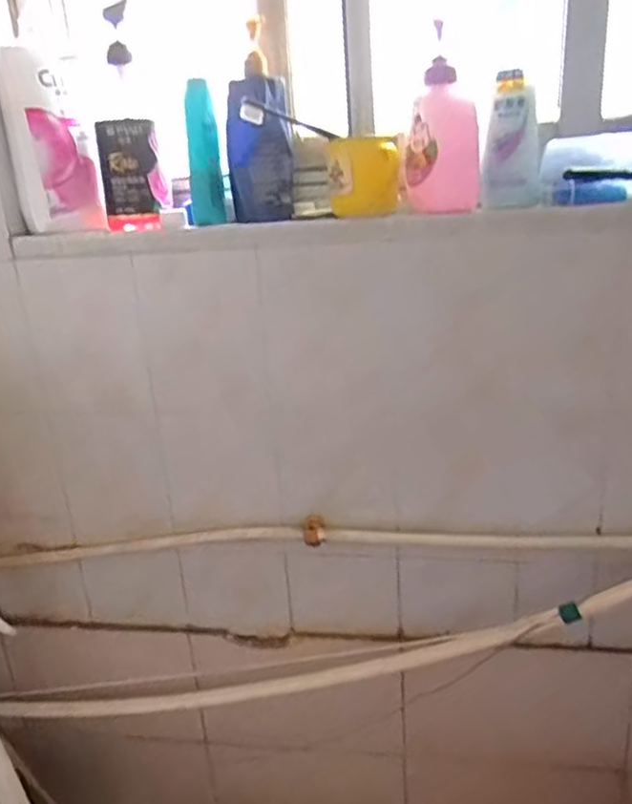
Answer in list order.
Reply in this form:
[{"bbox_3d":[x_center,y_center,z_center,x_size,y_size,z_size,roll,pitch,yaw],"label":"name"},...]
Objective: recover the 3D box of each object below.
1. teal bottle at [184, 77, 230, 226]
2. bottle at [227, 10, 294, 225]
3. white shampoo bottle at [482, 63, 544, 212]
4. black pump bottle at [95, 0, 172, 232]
[{"bbox_3d":[-0.130,-0.290,0.761,0.040,0.154,0.042,-6,19,-9],"label":"teal bottle"},{"bbox_3d":[-0.064,-0.317,0.745,0.073,0.205,0.061,-3,19,1],"label":"bottle"},{"bbox_3d":[0.214,-0.281,0.707,0.062,0.133,0.036,2,20,15],"label":"white shampoo bottle"},{"bbox_3d":[-0.218,-0.321,0.754,0.073,0.231,0.045,-8,20,-13],"label":"black pump bottle"}]

